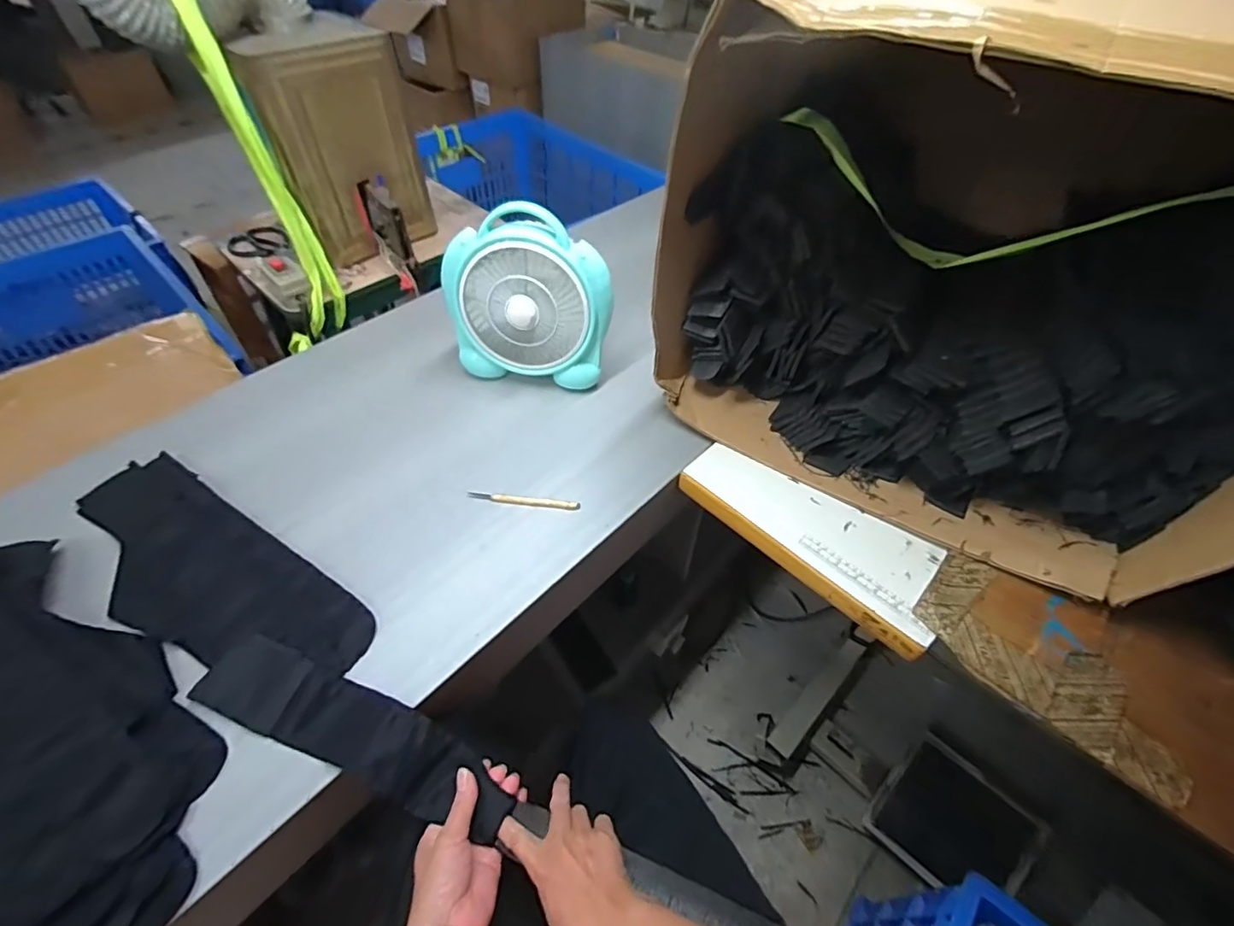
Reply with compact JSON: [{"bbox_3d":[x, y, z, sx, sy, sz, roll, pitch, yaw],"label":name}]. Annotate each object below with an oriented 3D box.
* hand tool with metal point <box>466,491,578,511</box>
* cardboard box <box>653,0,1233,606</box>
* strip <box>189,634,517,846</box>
[{"bbox_3d":[-0.123,0.049,0.723,0.148,0.010,0.012,7,50,3],"label":"hand tool with metal point"},{"bbox_3d":[0.466,-0.261,0.672,0.650,0.494,0.527,29,54,21],"label":"cardboard box"},{"bbox_3d":[-0.248,0.262,0.529,0.317,0.019,0.071,22,52,9],"label":"strip"}]

